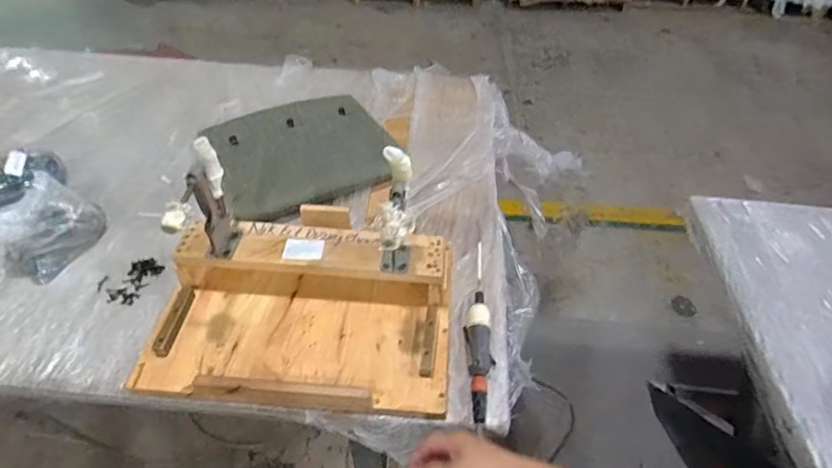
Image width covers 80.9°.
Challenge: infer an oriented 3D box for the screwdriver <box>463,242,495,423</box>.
[{"bbox_3d":[0.116,0.158,0.918,0.048,0.037,0.387,5,45,0],"label":"screwdriver"}]

